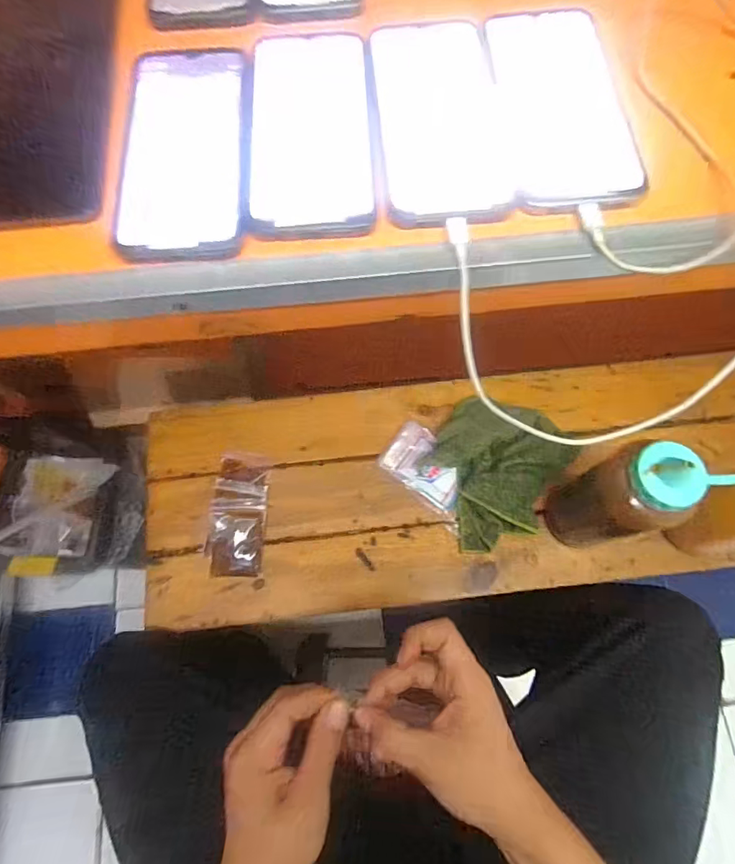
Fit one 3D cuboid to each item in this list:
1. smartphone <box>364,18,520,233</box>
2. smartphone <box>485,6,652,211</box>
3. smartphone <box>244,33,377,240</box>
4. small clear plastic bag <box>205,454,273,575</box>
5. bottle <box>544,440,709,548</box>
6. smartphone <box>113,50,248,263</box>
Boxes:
[{"bbox_3d":[0.048,-0.208,0.319,0.081,0.008,0.165,-5,74,0],"label":"smartphone"},{"bbox_3d":[0.128,-0.217,0.319,0.076,0.005,0.163,-5,74,0],"label":"smartphone"},{"bbox_3d":[-0.037,-0.201,0.316,0.079,0.004,0.168,-2,74,1],"label":"smartphone"},{"bbox_3d":[-0.165,0.104,0.617,0.070,0.014,0.152,3,74,2],"label":"small clear plastic bag"},{"bbox_3d":[0.258,0.071,0.514,0.062,0.223,0.080,-26,72,-7],"label":"bottle"},{"bbox_3d":[-0.117,-0.186,0.311,0.076,0.008,0.165,-3,74,1],"label":"smartphone"}]

